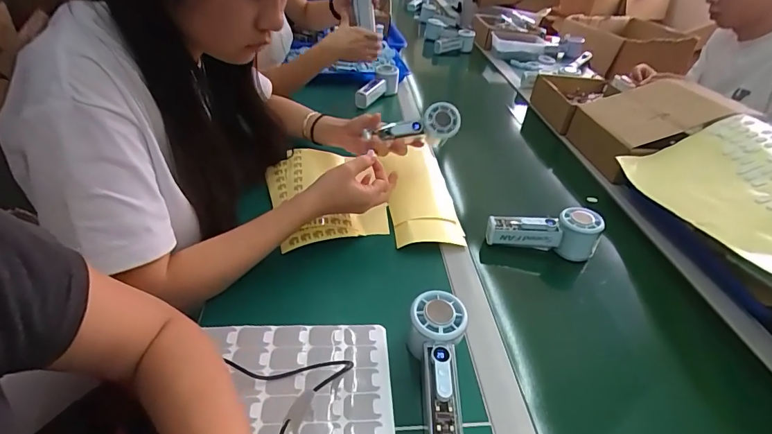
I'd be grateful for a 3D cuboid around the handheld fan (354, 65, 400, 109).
[{"bbox_3d":[-0.021,-0.295,0.969,0.045,0.072,0.125,27,57,25],"label":"handheld fan"}]

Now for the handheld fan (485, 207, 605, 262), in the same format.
[{"bbox_3d":[0.223,0.017,0.598,0.156,0.059,0.046,7,36,1],"label":"handheld fan"}]

